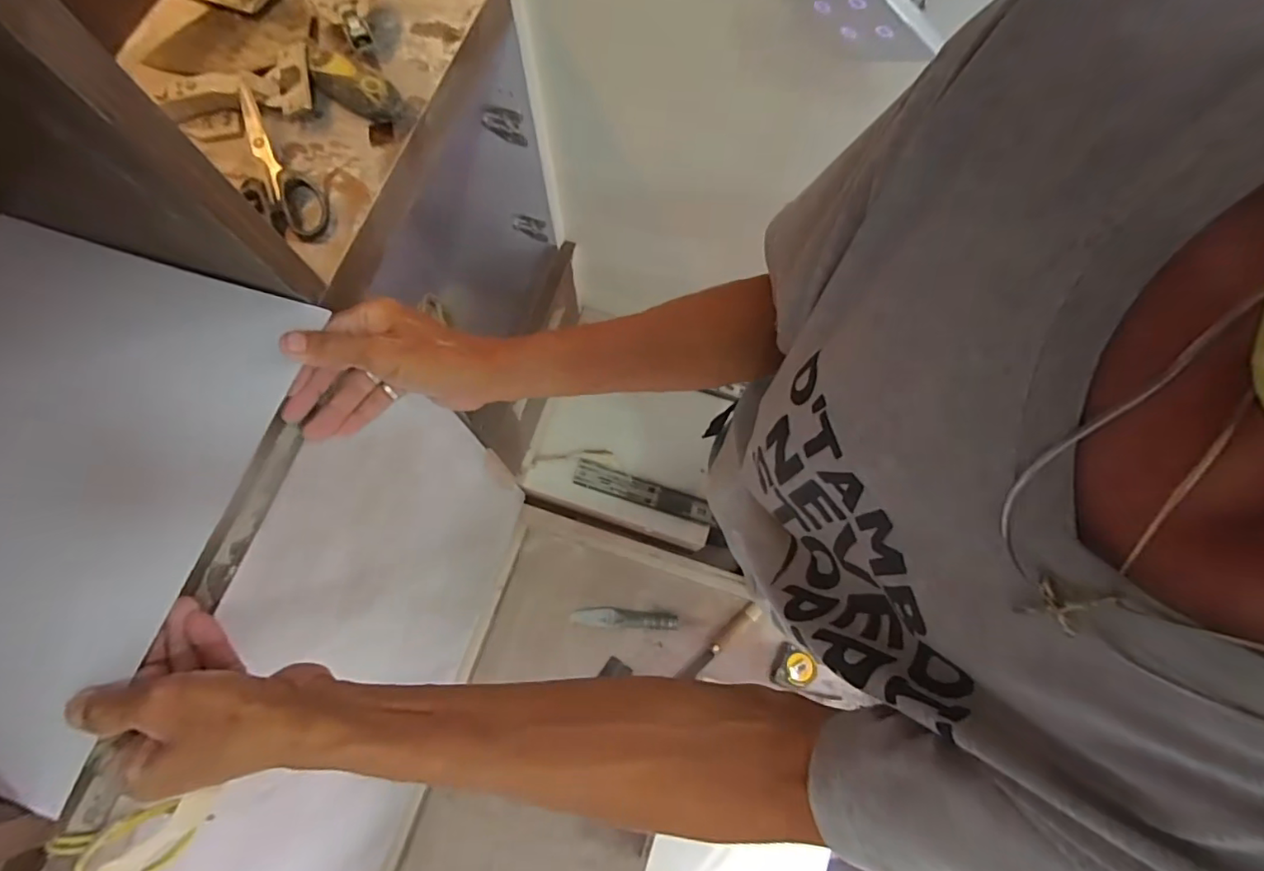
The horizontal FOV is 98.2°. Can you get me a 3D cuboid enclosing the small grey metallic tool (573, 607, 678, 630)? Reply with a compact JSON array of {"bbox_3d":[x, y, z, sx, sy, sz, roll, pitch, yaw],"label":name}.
[{"bbox_3d":[-0.013,0.335,1.003,0.190,0.026,0.034,3,73,0],"label":"small grey metallic tool"}]

